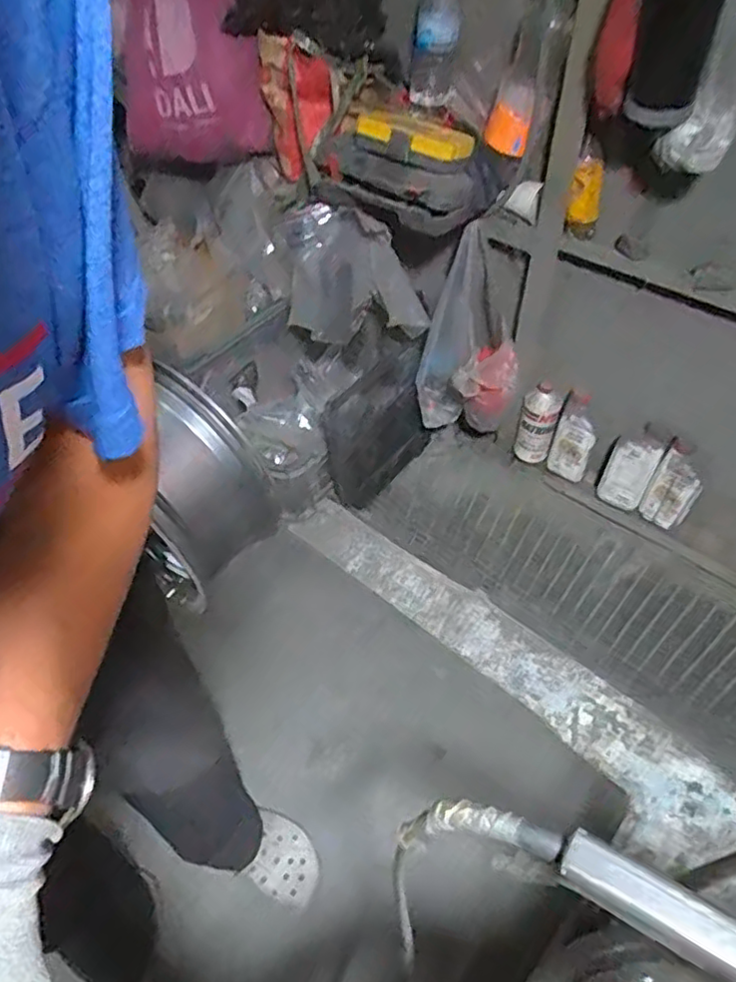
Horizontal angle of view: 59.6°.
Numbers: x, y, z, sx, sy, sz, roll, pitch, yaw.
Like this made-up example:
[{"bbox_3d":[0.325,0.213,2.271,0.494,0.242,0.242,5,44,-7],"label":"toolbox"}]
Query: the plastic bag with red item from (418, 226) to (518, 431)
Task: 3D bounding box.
[{"bbox_3d":[0.210,-0.292,1.363,0.165,0.366,0.220,-22,54,-16],"label":"plastic bag with red item"}]

